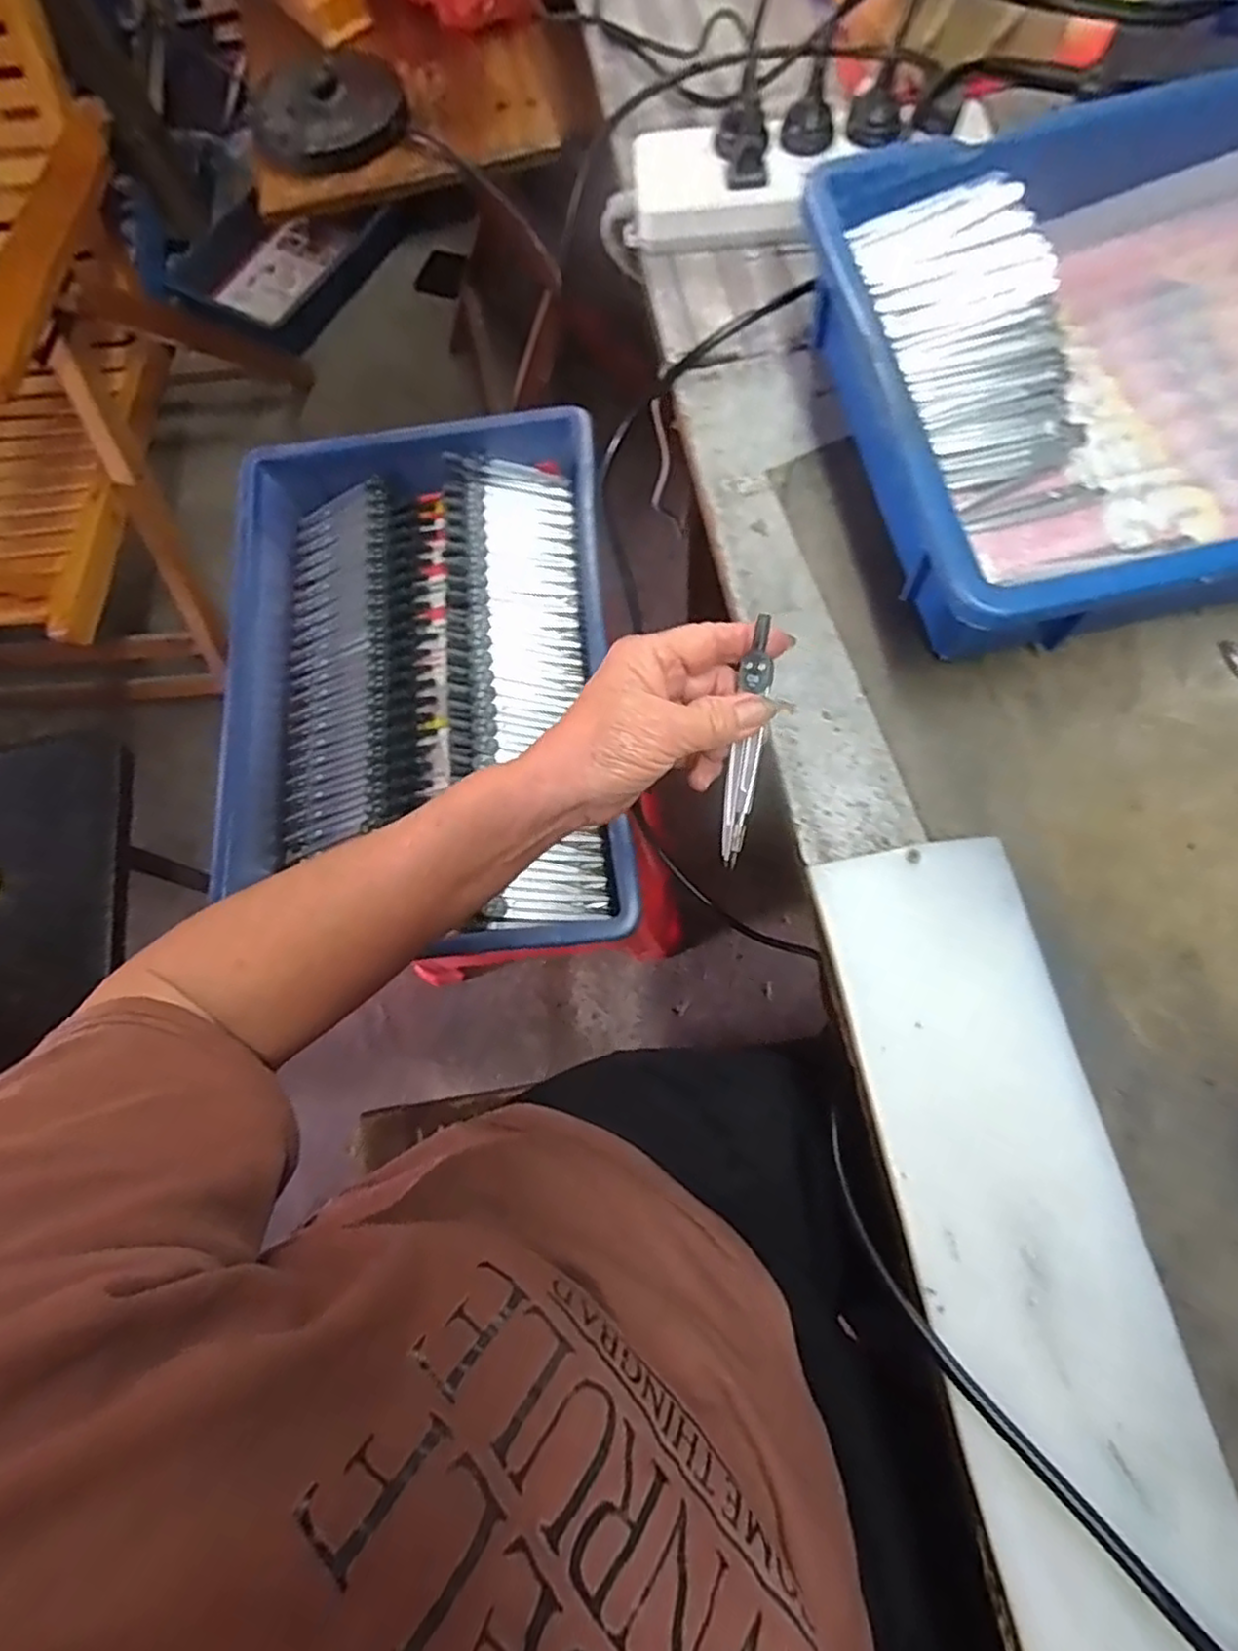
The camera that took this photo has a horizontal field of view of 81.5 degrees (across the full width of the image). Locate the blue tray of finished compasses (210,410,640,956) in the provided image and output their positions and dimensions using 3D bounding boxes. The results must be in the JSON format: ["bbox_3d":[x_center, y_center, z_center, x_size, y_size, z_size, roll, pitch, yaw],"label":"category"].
[{"bbox_3d":[-0.147,-0.113,0.560,0.285,0.084,0.433,-6,74,3],"label":"blue tray of finished compasses"}]

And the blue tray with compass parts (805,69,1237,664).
[{"bbox_3d":[0.339,-0.257,0.384,0.429,0.086,0.292,-11,73,1],"label":"blue tray with compass parts"}]

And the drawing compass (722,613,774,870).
[{"bbox_3d":[0.059,-0.037,0.327,0.014,0.005,0.112,8,98,1],"label":"drawing compass"}]

